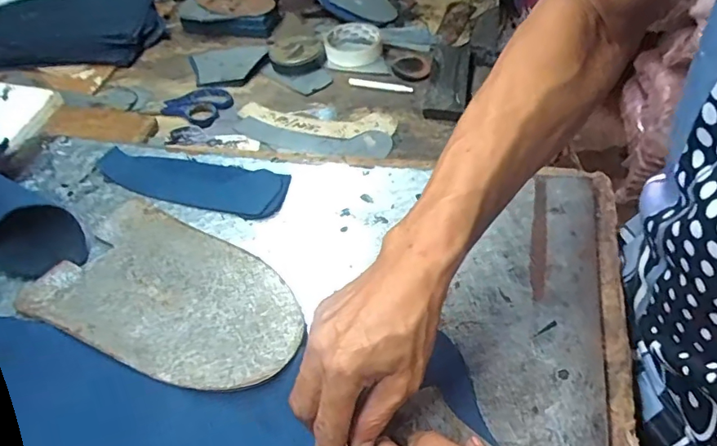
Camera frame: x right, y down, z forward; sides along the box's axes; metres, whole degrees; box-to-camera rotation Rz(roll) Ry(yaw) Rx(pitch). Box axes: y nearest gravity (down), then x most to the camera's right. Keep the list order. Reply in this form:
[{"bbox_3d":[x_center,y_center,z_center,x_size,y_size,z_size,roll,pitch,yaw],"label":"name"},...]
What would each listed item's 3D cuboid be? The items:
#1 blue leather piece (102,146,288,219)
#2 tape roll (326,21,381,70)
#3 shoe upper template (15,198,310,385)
[{"bbox_3d":[-0.189,-0.048,0.561,0.229,0.007,0.066,11,56,15],"label":"blue leather piece"},{"bbox_3d":[-0.007,-0.261,0.748,0.077,0.028,0.089,-5,48,1],"label":"tape roll"},{"bbox_3d":[-0.168,0.062,0.461,0.258,0.006,0.145,20,53,21],"label":"shoe upper template"}]

